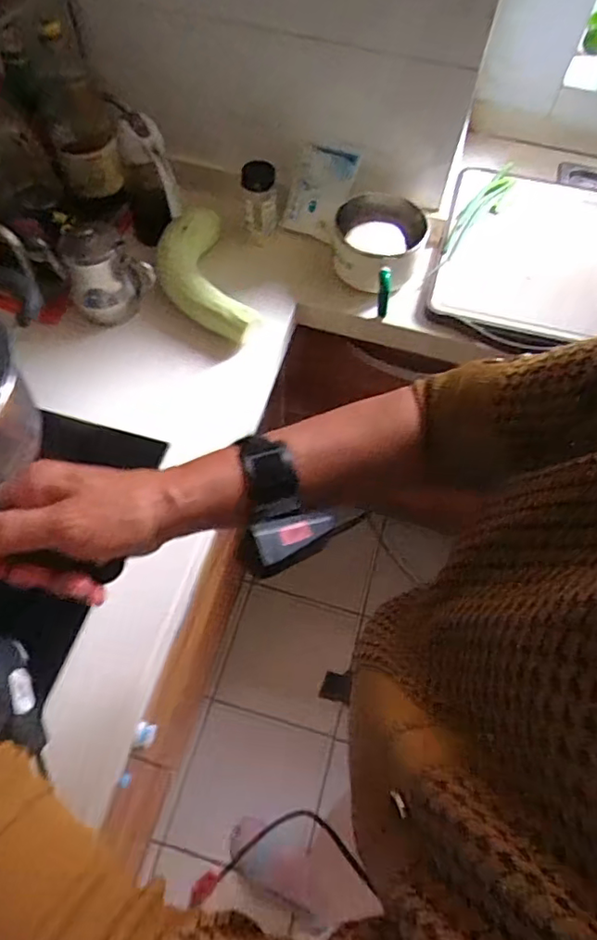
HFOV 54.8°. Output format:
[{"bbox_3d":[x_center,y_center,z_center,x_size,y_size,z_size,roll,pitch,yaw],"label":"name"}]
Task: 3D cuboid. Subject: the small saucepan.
[{"bbox_3d":[0.130,-0.369,0.953,0.164,0.086,0.151,40,66,18],"label":"small saucepan"}]

